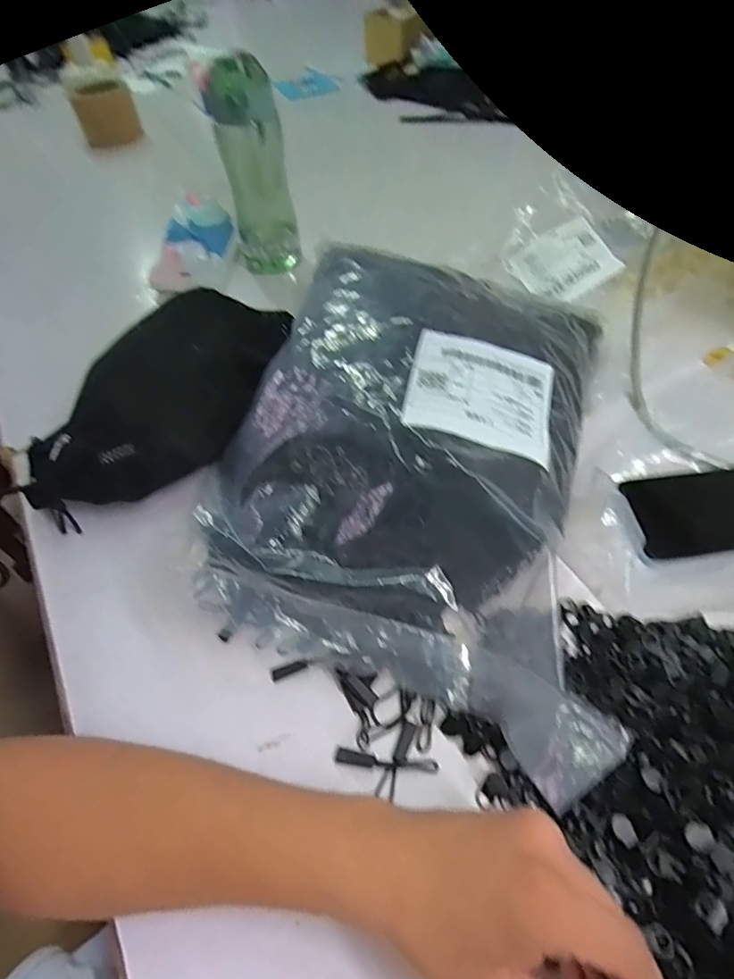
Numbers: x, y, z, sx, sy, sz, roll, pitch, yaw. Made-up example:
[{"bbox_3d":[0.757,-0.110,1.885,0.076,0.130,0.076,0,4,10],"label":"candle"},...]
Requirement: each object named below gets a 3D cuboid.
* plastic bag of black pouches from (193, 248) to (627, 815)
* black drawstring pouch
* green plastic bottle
[{"bbox_3d":[0.032,-0.028,0.394,0.292,0.108,0.359,16,56,16],"label":"plastic bag of black pouches"},{"bbox_3d":[-0.168,-0.084,0.470,0.110,0.083,0.269,26,59,23],"label":"black drawstring pouch"},{"bbox_3d":[-0.124,-0.349,0.604,0.070,0.215,0.075,-12,53,-4],"label":"green plastic bottle"}]

